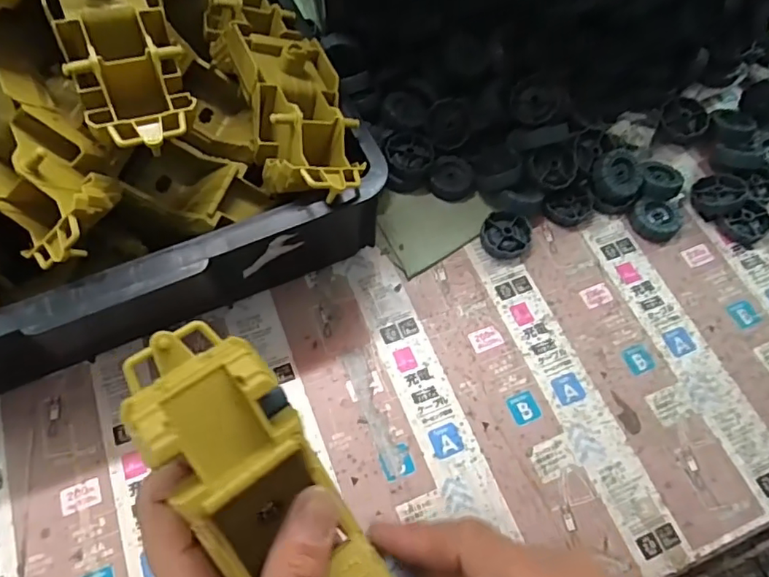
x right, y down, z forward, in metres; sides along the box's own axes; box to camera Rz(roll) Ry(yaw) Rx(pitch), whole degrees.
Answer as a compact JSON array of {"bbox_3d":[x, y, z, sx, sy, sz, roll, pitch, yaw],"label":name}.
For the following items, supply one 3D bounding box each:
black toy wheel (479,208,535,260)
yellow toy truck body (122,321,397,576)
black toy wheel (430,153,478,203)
[{"bbox_3d":[0.095,-0.042,0.425,0.038,0.015,0.037,0,65,-1],"label":"black toy wheel"},{"bbox_3d":[-0.040,0.092,0.217,0.052,0.048,0.169,-35,100,-16],"label":"yellow toy truck body"},{"bbox_3d":[0.055,-0.091,0.448,0.036,0.015,0.036,0,65,-1],"label":"black toy wheel"}]

